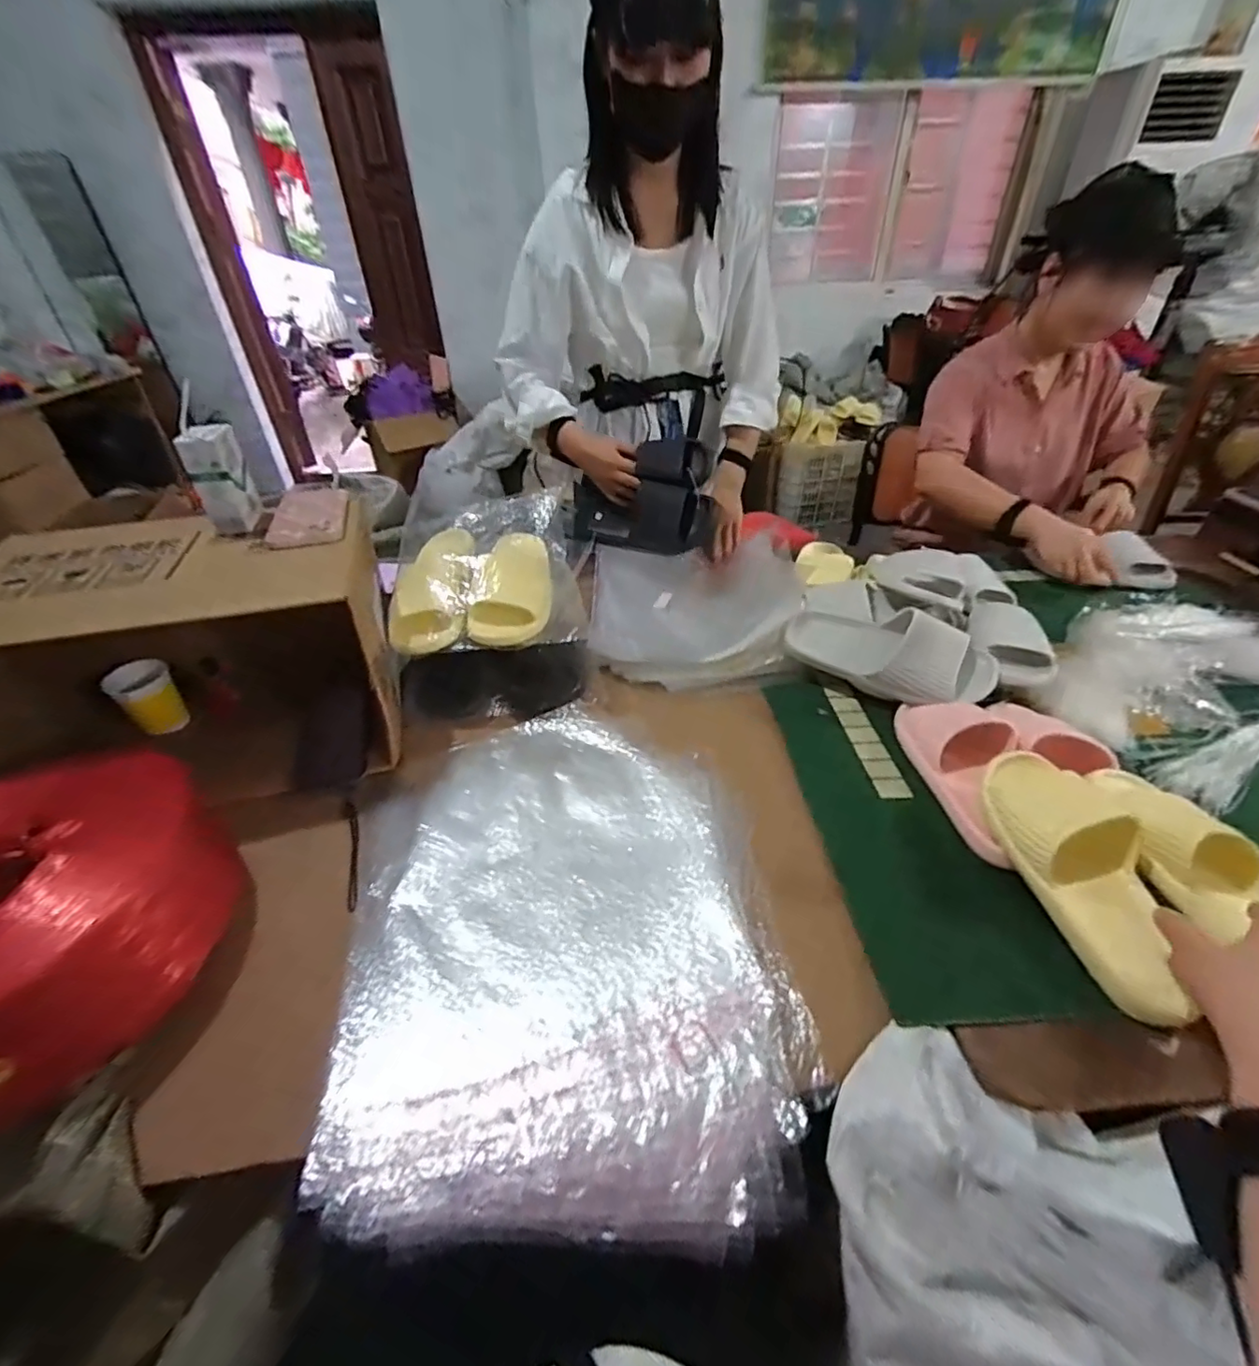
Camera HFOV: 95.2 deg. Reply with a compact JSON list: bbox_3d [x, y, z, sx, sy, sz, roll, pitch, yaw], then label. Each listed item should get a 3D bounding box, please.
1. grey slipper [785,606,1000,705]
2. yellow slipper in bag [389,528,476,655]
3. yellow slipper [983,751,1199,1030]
[{"bbox_3d":[0.345,-0.044,0.762,0.266,0.081,0.091,12,40,18],"label":"grey slipper"},{"bbox_3d":[-0.269,-0.133,0.783,0.109,0.080,0.219,-7,38,-6],"label":"yellow slipper in bag"},{"bbox_3d":[0.426,0.168,0.540,0.105,0.058,0.258,-4,52,-1],"label":"yellow slipper"}]

